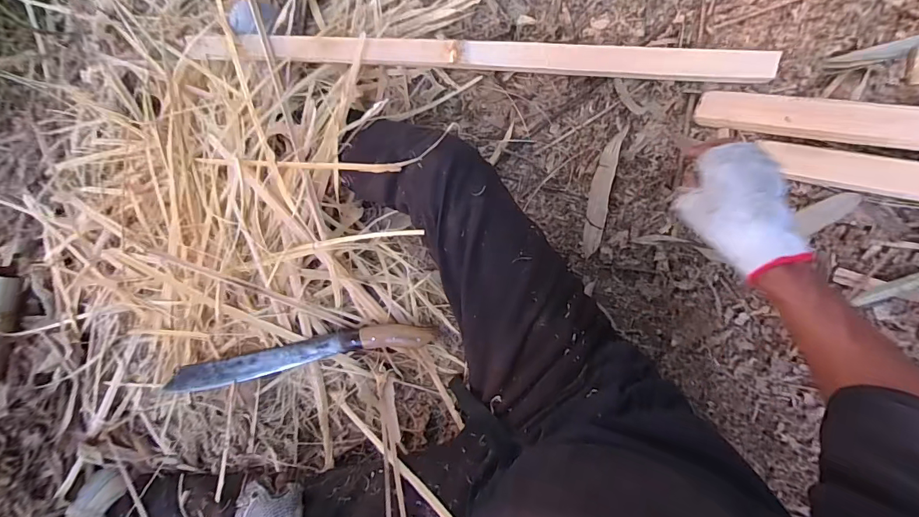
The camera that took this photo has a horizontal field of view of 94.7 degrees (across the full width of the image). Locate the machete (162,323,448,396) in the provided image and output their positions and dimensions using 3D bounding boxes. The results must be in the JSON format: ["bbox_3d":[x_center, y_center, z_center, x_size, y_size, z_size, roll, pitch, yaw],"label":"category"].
[{"bbox_3d":[-0.260,0.159,0.698,0.442,0.038,0.047,-12,88,4],"label":"machete"}]

